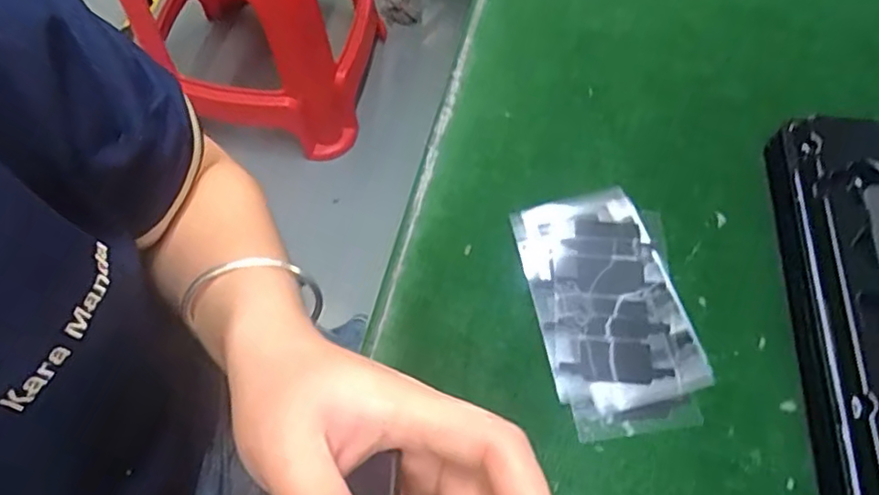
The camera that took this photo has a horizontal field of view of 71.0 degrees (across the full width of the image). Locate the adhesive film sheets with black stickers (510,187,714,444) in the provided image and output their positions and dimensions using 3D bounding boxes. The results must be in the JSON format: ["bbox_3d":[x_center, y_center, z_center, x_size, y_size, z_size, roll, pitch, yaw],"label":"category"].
[{"bbox_3d":[0.081,0.027,0.294,0.071,0.005,0.119,-8,63,-4],"label":"adhesive film sheets with black stickers"}]

